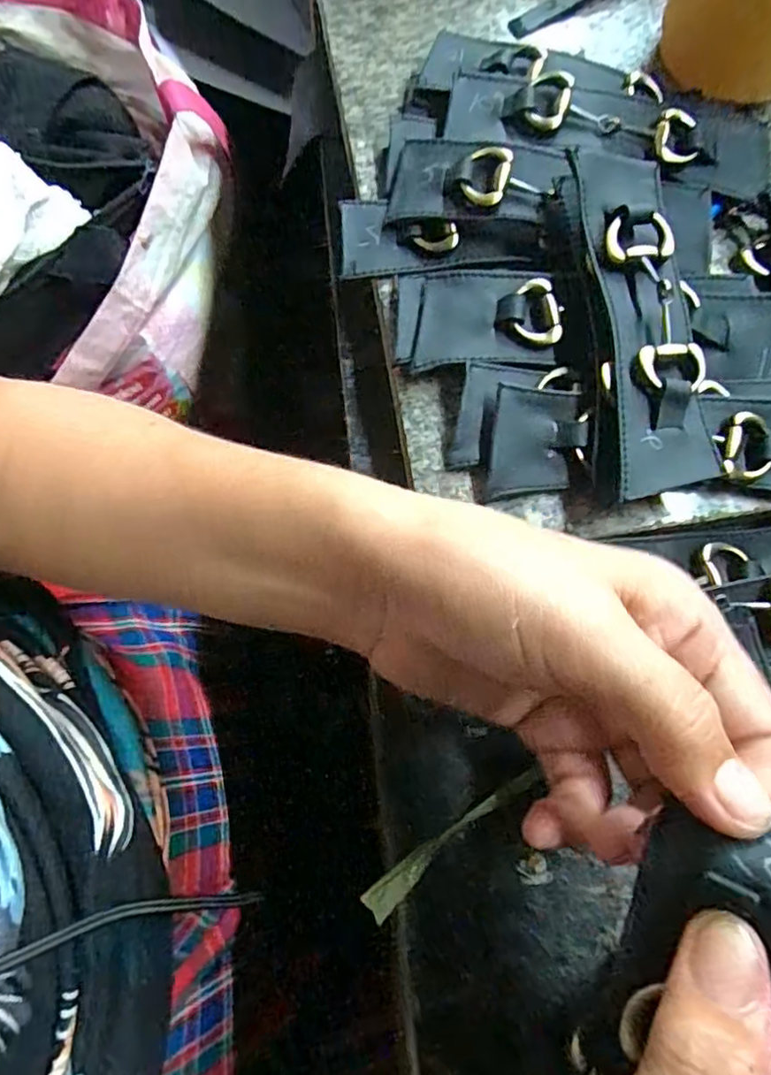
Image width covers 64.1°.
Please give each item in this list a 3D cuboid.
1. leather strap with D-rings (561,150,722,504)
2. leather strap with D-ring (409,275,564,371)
[{"bbox_3d":[0.092,-0.078,0.224,0.036,0.024,0.130,-2,74,-1],"label":"leather strap with D-rings"},{"bbox_3d":[0.040,-0.084,0.237,0.054,0.008,0.041,5,74,1],"label":"leather strap with D-ring"}]

